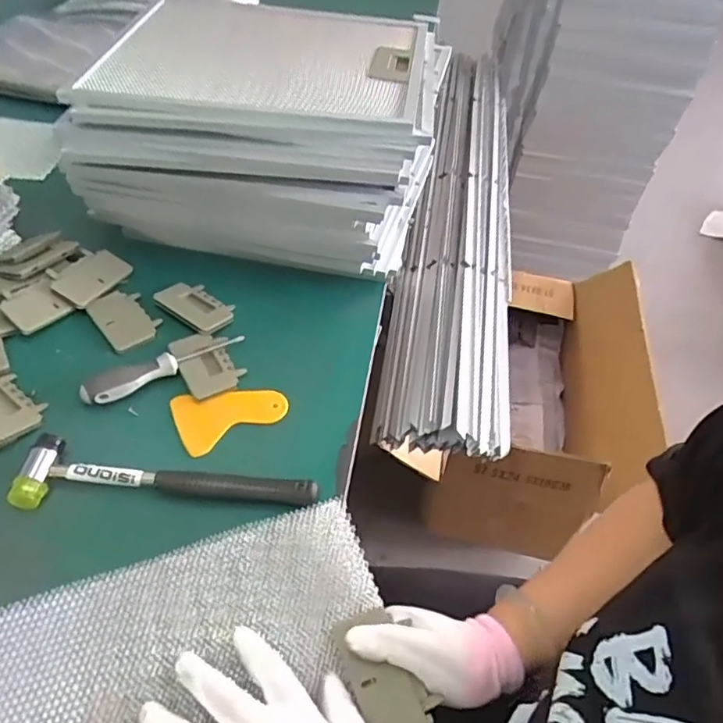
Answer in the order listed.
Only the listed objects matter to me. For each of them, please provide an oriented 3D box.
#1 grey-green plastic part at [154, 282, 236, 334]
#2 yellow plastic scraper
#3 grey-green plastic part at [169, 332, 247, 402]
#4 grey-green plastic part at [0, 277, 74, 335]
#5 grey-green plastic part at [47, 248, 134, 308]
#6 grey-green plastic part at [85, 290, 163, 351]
[{"bbox_3d":[-0.181,-0.062,0.634,0.085,0.012,0.055,31,44,18],"label":"grey-green plastic part"},{"bbox_3d":[-0.126,0.045,0.548,0.099,0.006,0.065,-23,62,-19],"label":"yellow plastic scraper"},{"bbox_3d":[-0.155,0.000,0.578,0.056,0.006,0.085,-22,55,-22],"label":"grey-green plastic part"},{"bbox_3d":[-0.342,-0.058,0.603,0.048,0.007,0.056,46,56,5],"label":"grey-green plastic part"},{"bbox_3d":[-0.306,-0.097,0.644,0.060,0.007,0.083,31,49,0],"label":"grey-green plastic part"},{"bbox_3d":[-0.254,-0.047,0.616,0.055,0.009,0.082,-32,59,-27],"label":"grey-green plastic part"}]

